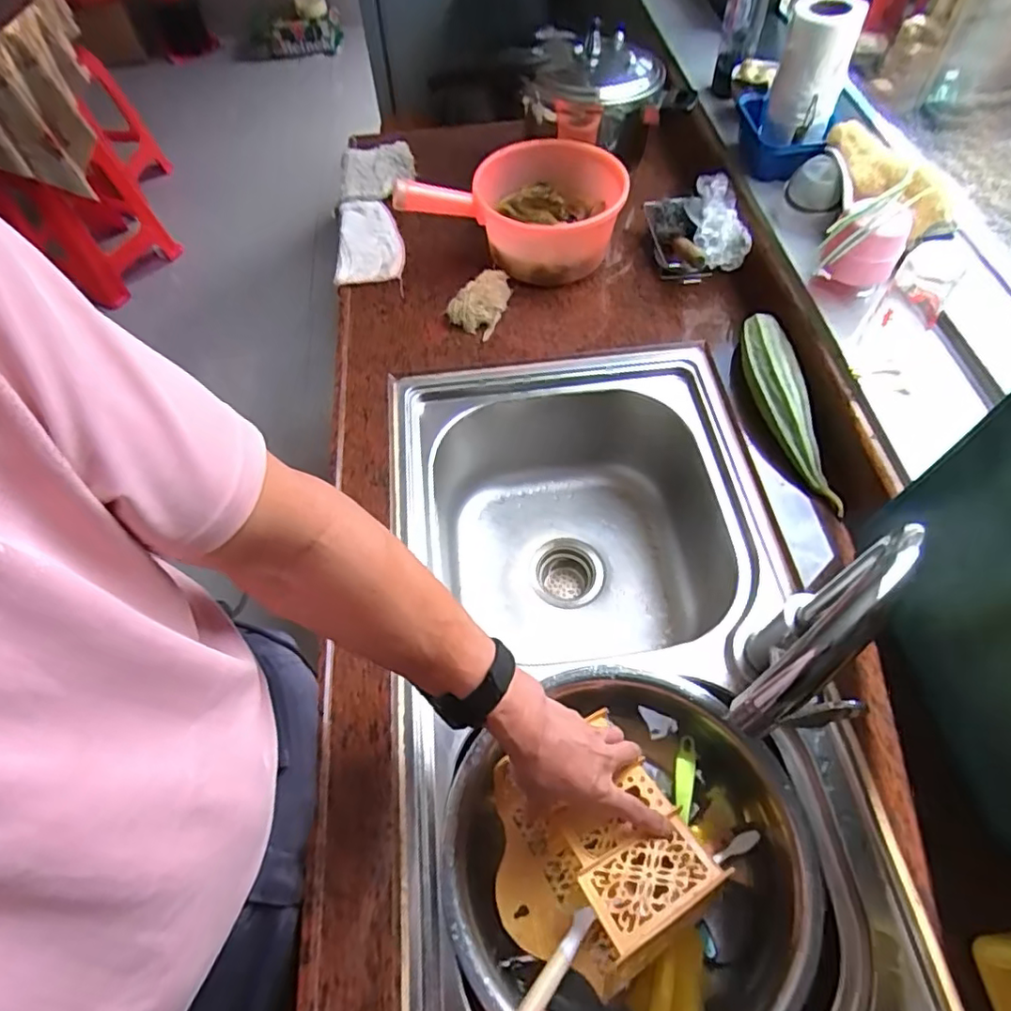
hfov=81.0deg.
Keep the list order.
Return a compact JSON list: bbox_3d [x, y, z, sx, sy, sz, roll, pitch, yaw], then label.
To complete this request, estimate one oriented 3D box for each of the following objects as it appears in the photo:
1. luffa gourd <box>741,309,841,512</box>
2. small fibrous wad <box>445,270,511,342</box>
[{"bbox_3d":[0.337,-0.119,0.714,0.057,0.069,0.274,-7,59,-2],"label":"luffa gourd"},{"bbox_3d":[-0.032,-0.287,0.828,0.065,0.049,0.098,31,65,19],"label":"small fibrous wad"}]

